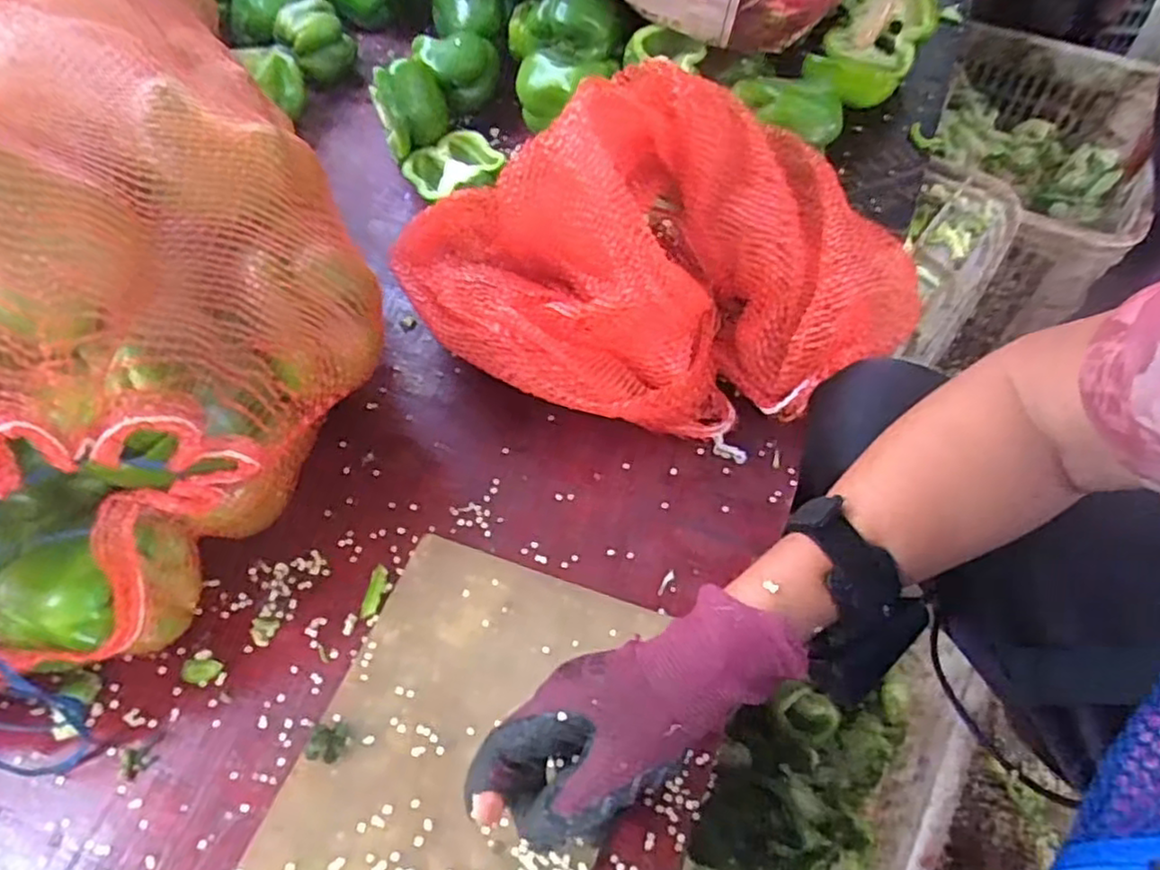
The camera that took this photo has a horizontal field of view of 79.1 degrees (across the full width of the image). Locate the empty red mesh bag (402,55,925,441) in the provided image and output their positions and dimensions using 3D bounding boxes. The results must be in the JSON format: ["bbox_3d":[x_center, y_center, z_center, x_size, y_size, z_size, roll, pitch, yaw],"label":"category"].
[{"bbox_3d":[0.054,-0.128,0.516,0.356,0.181,0.231,-14,59,-6],"label":"empty red mesh bag"}]

